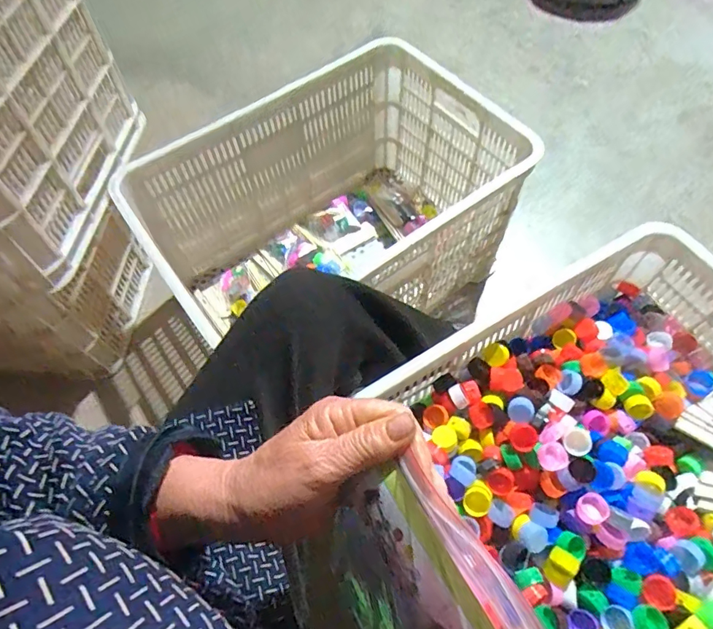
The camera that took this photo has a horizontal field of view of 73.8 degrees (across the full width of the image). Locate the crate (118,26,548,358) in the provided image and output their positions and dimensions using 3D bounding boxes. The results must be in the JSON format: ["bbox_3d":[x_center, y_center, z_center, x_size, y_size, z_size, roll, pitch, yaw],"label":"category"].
[{"bbox_3d":[-0.032,-0.164,0.876,0.598,0.291,0.416,-34,66,-15],"label":"crate"}]

